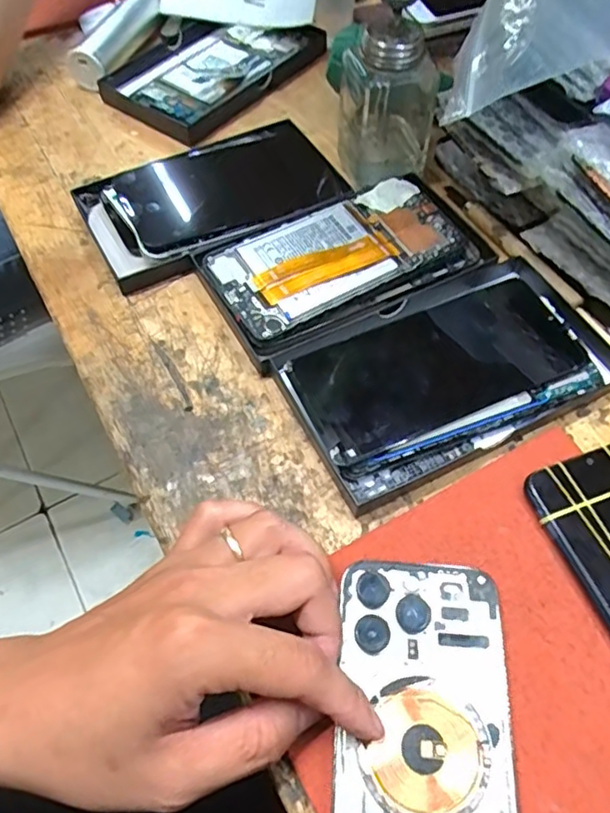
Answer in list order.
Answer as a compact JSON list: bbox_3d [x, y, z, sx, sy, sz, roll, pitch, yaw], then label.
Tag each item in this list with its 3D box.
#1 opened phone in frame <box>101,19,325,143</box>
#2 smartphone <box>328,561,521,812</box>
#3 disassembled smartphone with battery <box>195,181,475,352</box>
[{"bbox_3d":[-0.075,-0.288,0.505,0.114,0.017,0.165,35,67,19],"label":"opened phone in frame"},{"bbox_3d":[0.048,0.135,0.242,0.071,0.006,0.142,3,59,3],"label":"smartphone"},{"bbox_3d":[0.025,-0.095,0.373,0.160,0.010,0.084,-26,64,-13],"label":"disassembled smartphone with battery"}]

